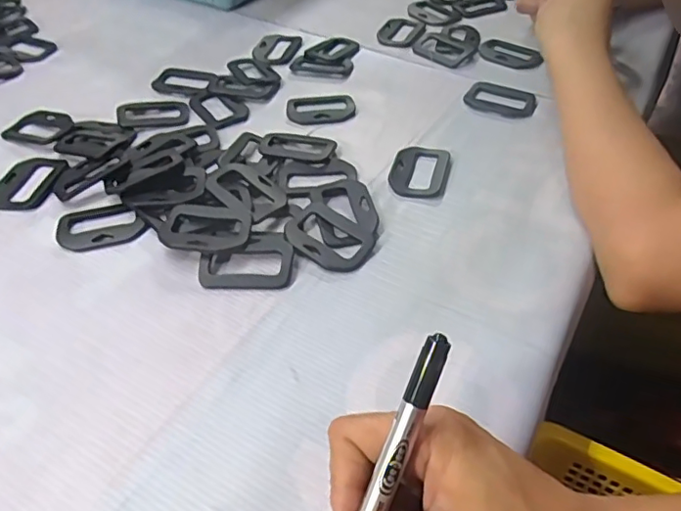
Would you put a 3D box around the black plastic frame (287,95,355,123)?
[{"bbox_3d":[-0.018,-0.132,0.507,0.062,0.004,0.043,-4,46,-4],"label":"black plastic frame"}]

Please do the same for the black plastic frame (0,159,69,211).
[{"bbox_3d":[-0.245,-0.058,0.444,0.046,0.004,0.061,7,46,8],"label":"black plastic frame"}]

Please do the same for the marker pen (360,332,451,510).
[{"bbox_3d":[0.017,0.088,0.217,0.010,0.123,0.010,23,10,21],"label":"marker pen"}]

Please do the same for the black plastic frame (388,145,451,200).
[{"bbox_3d":[0.062,-0.066,0.445,0.044,0.005,0.064,10,47,10],"label":"black plastic frame"}]

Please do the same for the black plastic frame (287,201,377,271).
[{"bbox_3d":[-0.010,-0.014,0.389,0.061,0.011,0.044,30,53,26],"label":"black plastic frame"}]

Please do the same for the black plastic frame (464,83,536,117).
[{"bbox_3d":[0.146,-0.142,0.514,0.060,0.009,0.040,15,48,15],"label":"black plastic frame"}]

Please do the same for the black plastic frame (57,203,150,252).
[{"bbox_3d":[-0.170,-0.021,0.404,0.061,0.007,0.037,-9,46,-7],"label":"black plastic frame"}]

